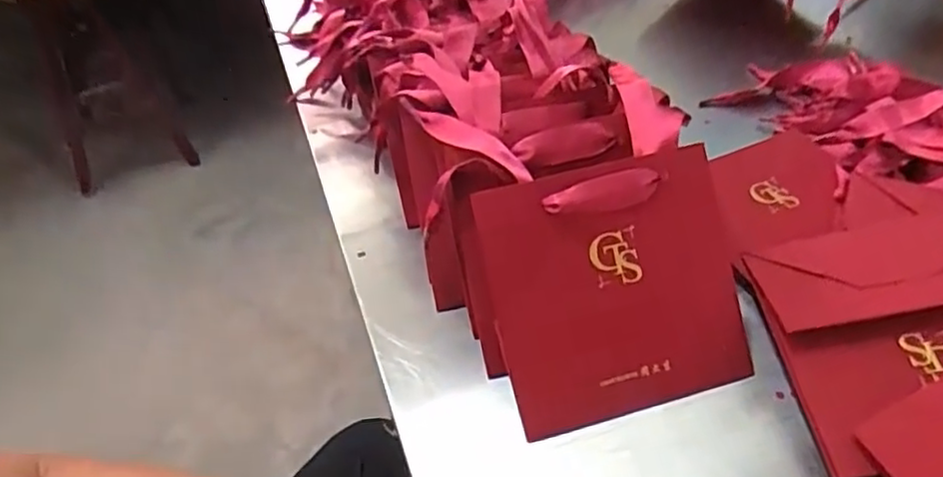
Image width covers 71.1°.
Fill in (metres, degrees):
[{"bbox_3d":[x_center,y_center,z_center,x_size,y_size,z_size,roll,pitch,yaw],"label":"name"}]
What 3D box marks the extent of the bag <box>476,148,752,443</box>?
[{"bbox_3d":[0.083,0.028,0.373,0.139,0.138,0.021,-13,4,-7],"label":"bag"}]

